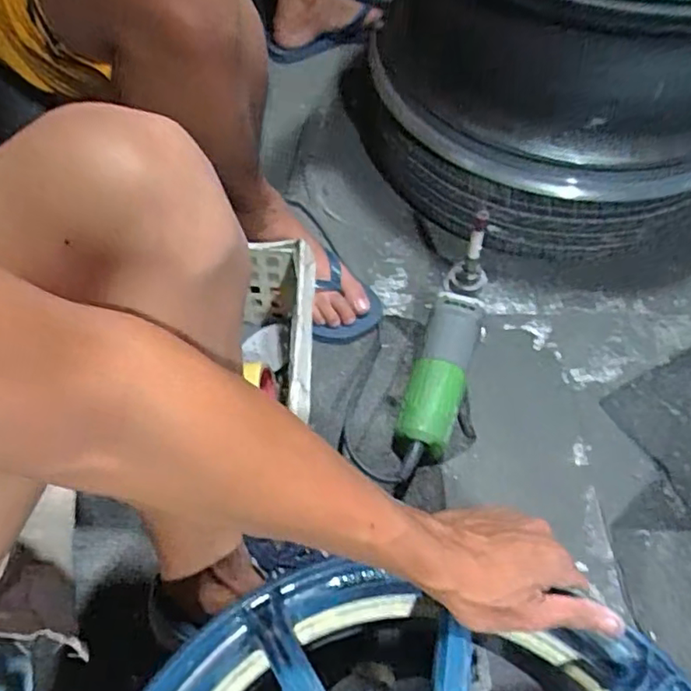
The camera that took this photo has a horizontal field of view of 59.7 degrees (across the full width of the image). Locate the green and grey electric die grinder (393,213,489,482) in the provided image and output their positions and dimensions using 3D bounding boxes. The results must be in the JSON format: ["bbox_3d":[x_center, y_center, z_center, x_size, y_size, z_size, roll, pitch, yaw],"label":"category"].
[{"bbox_3d":[0.114,0.014,0.701,0.066,0.134,0.294,15,58,10],"label":"green and grey electric die grinder"}]

